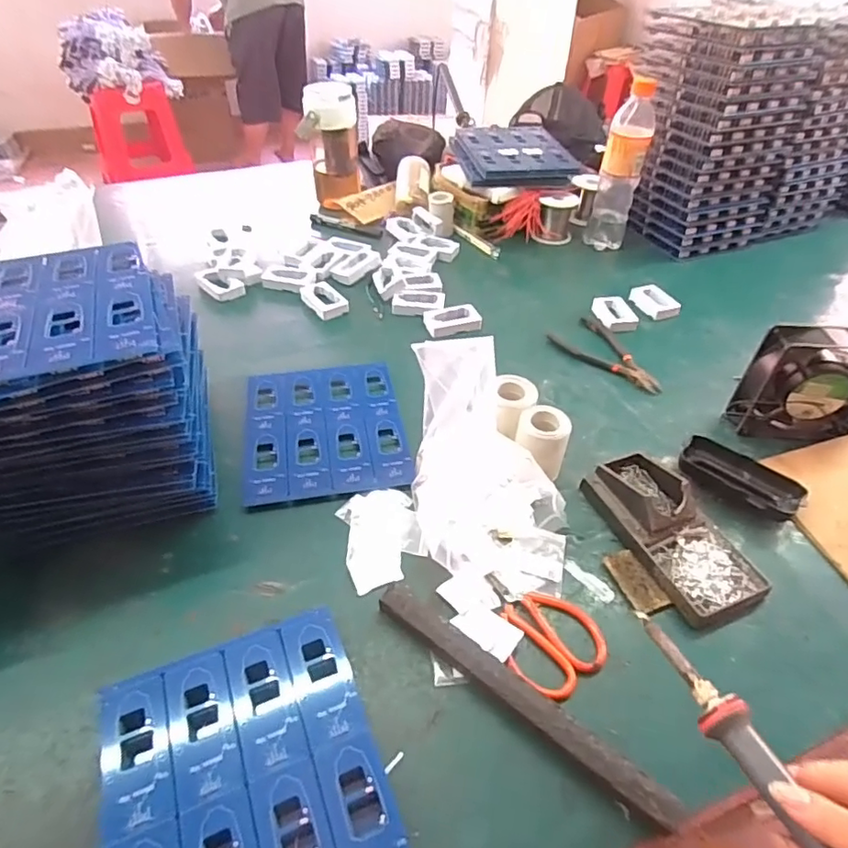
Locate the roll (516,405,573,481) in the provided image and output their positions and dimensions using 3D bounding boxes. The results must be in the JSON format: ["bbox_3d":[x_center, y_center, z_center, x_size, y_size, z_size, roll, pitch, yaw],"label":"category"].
[{"bbox_3d":[0.115,0.022,0.551,0.050,0.064,0.048,0,45,0],"label":"roll"}]

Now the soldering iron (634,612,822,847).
[{"bbox_3d":[0.172,0.177,0.280,0.021,0.017,0.192,-15,41,-14],"label":"soldering iron"}]

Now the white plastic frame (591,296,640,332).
[{"bbox_3d":[0.262,-0.152,0.774,0.053,0.013,0.069,-3,45,-3],"label":"white plastic frame"}]

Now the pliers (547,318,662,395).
[{"bbox_3d":[0.229,-0.086,0.709,0.083,0.014,0.155,-21,48,-19],"label":"pliers"}]

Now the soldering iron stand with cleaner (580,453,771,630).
[{"bbox_3d":[0.220,0.089,0.498,0.084,0.034,0.160,-16,47,-15],"label":"soldering iron stand with cleaner"}]

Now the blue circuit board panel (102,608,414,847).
[{"bbox_3d":[-0.111,0.231,0.358,0.165,0.018,0.188,-17,47,-16],"label":"blue circuit board panel"}]

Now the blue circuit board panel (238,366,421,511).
[{"bbox_3d":[-0.105,0.001,0.603,0.163,0.005,0.189,-6,46,-9],"label":"blue circuit board panel"}]

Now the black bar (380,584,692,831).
[{"bbox_3d":[0.065,0.191,0.401,0.239,0.019,0.023,30,52,27],"label":"black bar"}]

